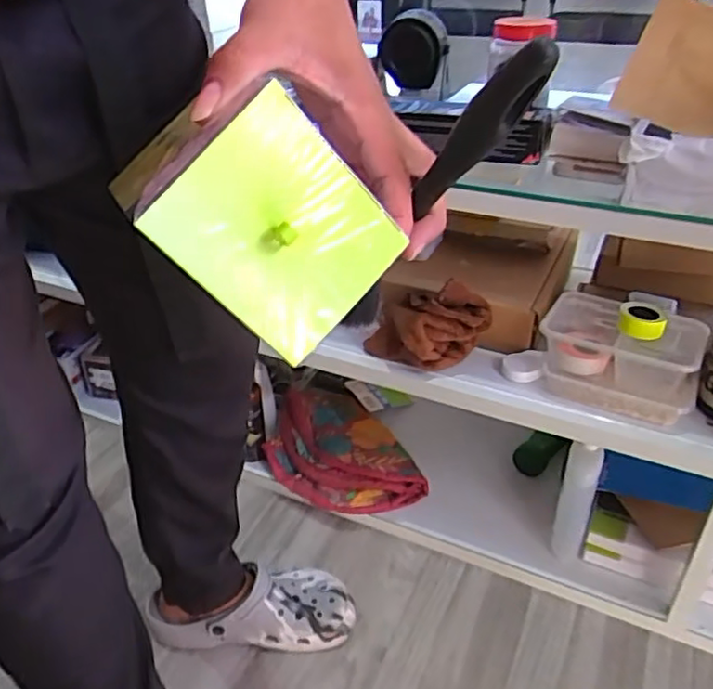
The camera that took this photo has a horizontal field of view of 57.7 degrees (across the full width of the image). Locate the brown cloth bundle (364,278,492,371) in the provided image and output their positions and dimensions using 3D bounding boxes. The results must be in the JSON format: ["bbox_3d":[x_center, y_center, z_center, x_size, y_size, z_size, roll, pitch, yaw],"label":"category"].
[{"bbox_3d":[0.090,-0.019,0.801,0.144,0.095,0.065,-4,33,-3],"label":"brown cloth bundle"}]

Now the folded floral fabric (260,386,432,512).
[{"bbox_3d":[-0.036,0.172,1.064,0.201,0.066,0.265,-13,35,-17],"label":"folded floral fabric"}]

